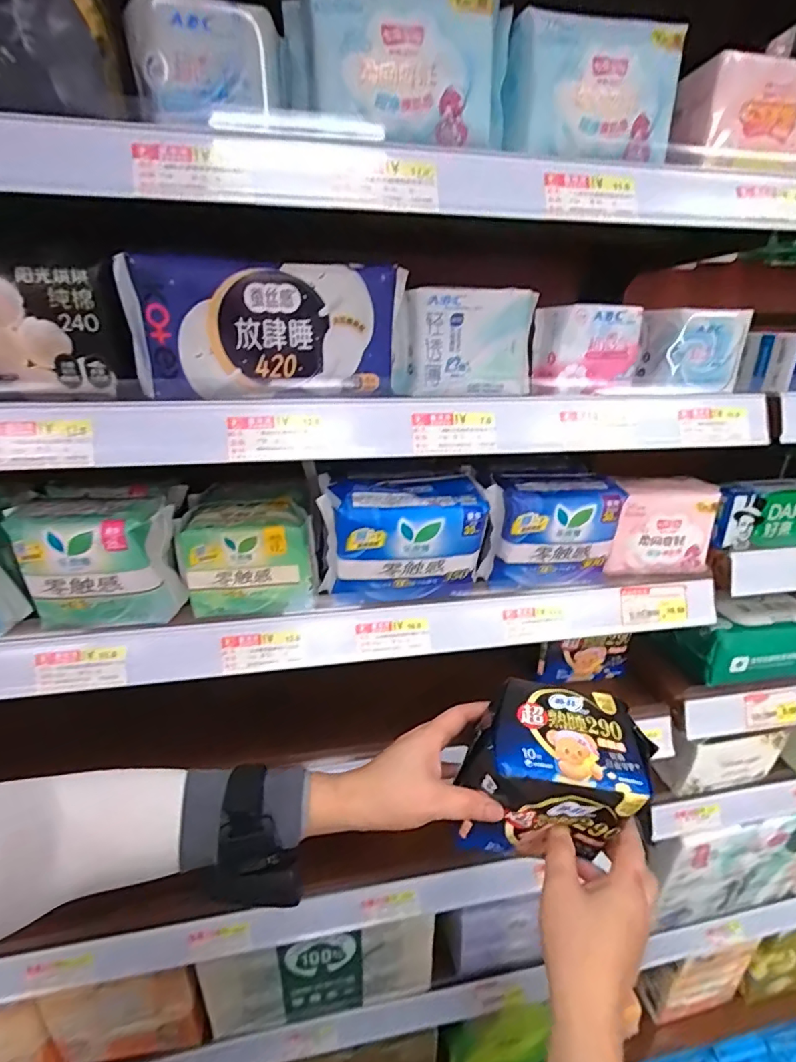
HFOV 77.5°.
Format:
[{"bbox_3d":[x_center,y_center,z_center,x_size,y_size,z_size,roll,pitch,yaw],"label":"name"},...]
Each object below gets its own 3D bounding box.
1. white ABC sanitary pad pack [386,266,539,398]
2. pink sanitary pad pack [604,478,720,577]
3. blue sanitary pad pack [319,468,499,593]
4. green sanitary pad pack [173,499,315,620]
[{"bbox_3d":[0.049,-0.142,0.376,0.103,0.075,0.033,4,24,7],"label":"white ABC sanitary pad pack"},{"bbox_3d":[0.257,-0.004,0.487,0.105,0.081,0.040,-2,24,-6],"label":"pink sanitary pad pack"},{"bbox_3d":[0.012,0.004,0.427,0.156,0.102,0.055,-4,24,-11],"label":"blue sanitary pad pack"},{"bbox_3d":[-0.131,0.021,0.438,0.105,0.079,0.084,-6,25,-14],"label":"green sanitary pad pack"}]

